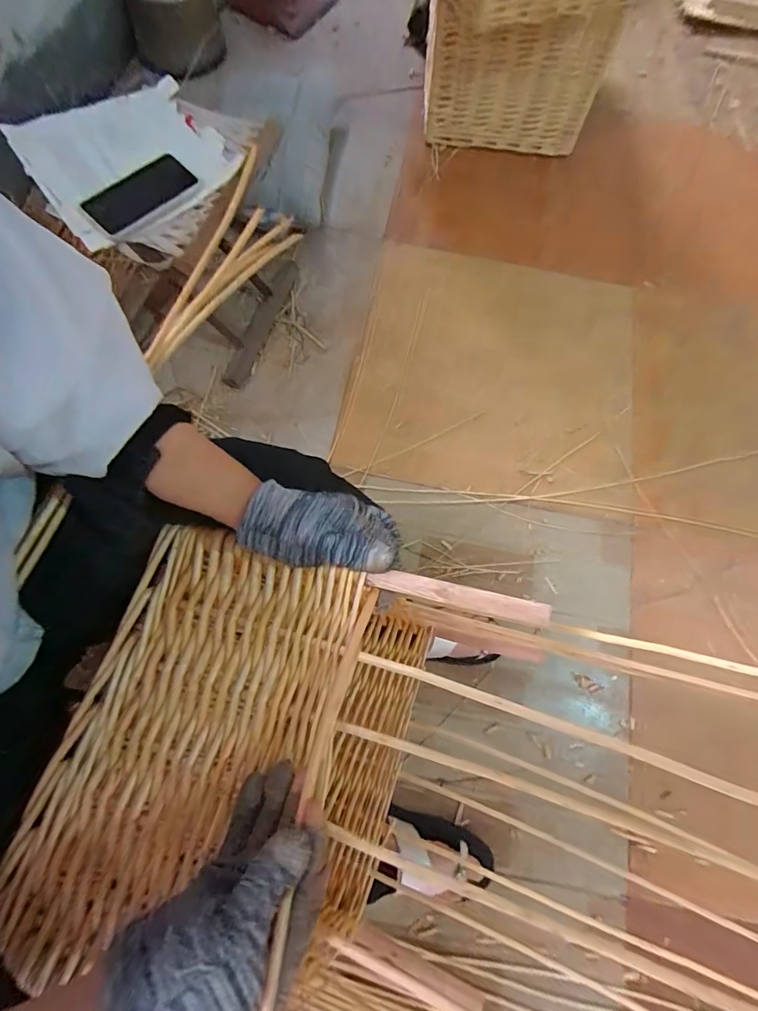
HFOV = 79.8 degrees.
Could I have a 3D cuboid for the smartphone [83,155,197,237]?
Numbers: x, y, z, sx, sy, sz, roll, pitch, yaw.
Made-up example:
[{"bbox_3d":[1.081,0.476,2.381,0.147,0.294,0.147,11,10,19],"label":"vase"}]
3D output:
[{"bbox_3d":[-0.338,-0.442,0.644,0.147,0.008,0.067,-40,89,-13],"label":"smartphone"}]

